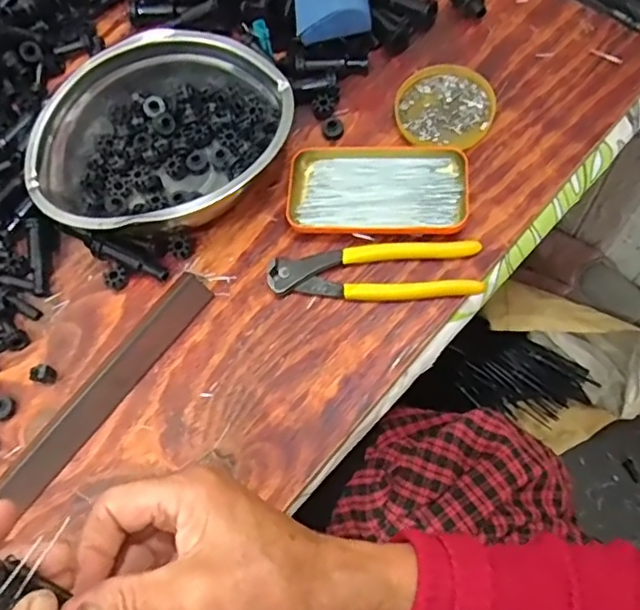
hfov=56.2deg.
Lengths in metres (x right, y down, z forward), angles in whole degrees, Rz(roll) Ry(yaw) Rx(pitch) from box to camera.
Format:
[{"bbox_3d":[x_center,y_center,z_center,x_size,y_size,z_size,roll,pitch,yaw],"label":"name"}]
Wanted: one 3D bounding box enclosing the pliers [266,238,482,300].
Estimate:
[{"bbox_3d":[0.041,-0.029,0.465,0.161,0.019,0.047,-1,68,7],"label":"pliers"}]

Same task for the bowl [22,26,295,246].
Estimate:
[{"bbox_3d":[-0.134,-0.144,0.497,0.219,0.049,0.182,-23,67,-2],"label":"bowl"}]

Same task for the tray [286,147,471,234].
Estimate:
[{"bbox_3d":[0.046,-0.097,0.487,0.142,0.019,0.076,2,69,8],"label":"tray"}]

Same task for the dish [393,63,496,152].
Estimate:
[{"bbox_3d":[0.107,-0.174,0.518,0.081,0.014,0.084,-2,68,6],"label":"dish"}]

